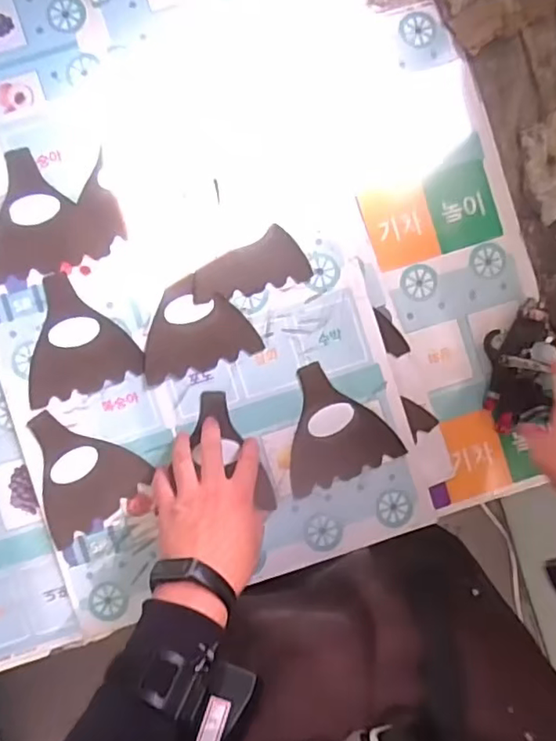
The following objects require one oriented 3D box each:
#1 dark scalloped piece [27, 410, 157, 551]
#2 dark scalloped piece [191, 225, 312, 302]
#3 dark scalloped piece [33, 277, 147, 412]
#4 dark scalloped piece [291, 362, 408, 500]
[{"bbox_3d":[-0.203,0.096,0.589,0.118,0.006,0.119,-36,94,-2],"label":"dark scalloped piece"},{"bbox_3d":[-0.030,-0.107,0.594,0.118,0.004,0.059,-14,87,-6],"label":"dark scalloped piece"},{"bbox_3d":[-0.204,-0.037,0.584,0.115,0.004,0.118,-17,91,-4],"label":"dark scalloped piece"},{"bbox_3d":[0.053,0.053,0.598,0.114,0.005,0.119,-21,91,-4],"label":"dark scalloped piece"}]

